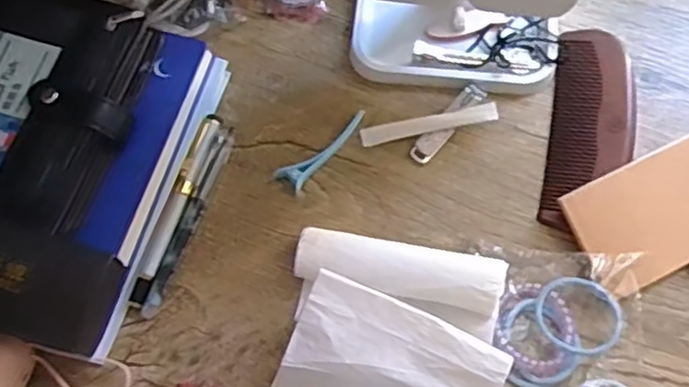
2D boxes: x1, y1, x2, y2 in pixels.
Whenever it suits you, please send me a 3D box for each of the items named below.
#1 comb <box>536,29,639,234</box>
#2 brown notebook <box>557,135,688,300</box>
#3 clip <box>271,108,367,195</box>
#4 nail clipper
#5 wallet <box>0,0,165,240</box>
[{"bbox_3d":[0.165,-0.043,0.463,0.055,0.014,0.141,10,70,5],"label":"comb"},{"bbox_3d":[0.208,0.007,0.429,0.142,0.016,0.073,-25,82,-9],"label":"brown notebook"},{"bbox_3d":[-0.011,-0.027,0.462,0.075,0.013,0.019,-38,73,-12],"label":"clip"},{"bbox_3d":[0.070,-0.047,0.468,0.016,0.015,0.066,38,75,14],"label":"nail clipper"},{"bbox_3d":[-0.188,-0.056,0.421,0.109,0.032,0.144,18,71,8],"label":"wallet"}]

